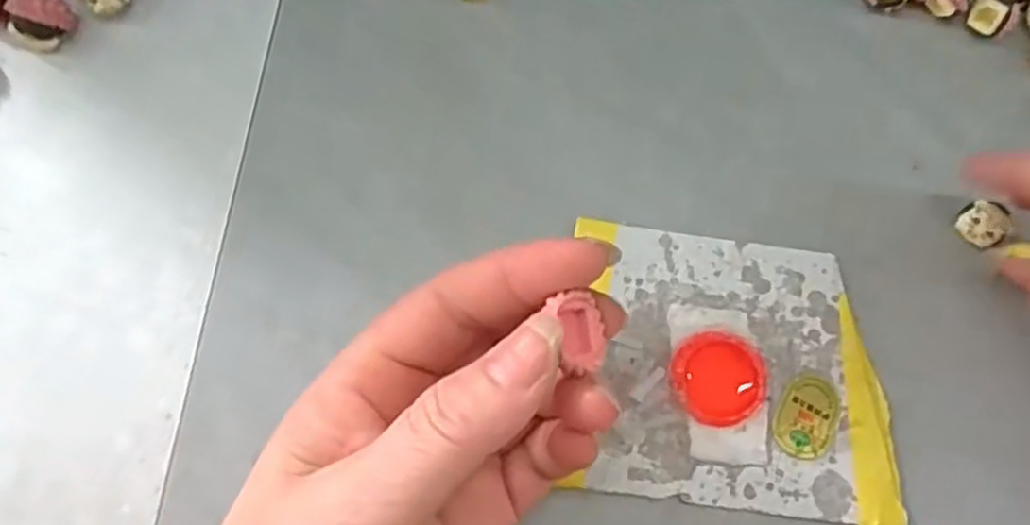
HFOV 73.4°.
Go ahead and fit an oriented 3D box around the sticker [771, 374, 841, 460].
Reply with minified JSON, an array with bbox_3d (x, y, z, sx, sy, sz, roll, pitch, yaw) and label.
[{"bbox_3d":[0.095,0.050,0.224,0.020,0.004,0.028,28,75,6],"label":"sticker"}]

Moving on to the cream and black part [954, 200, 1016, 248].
[{"bbox_3d":[0.164,-0.015,0.241,0.015,0.010,0.016,0,75,-2],"label":"cream and black part"}]

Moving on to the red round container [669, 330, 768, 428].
[{"bbox_3d":[0.066,0.037,0.224,0.030,0.006,0.030,1,74,-2],"label":"red round container"}]

